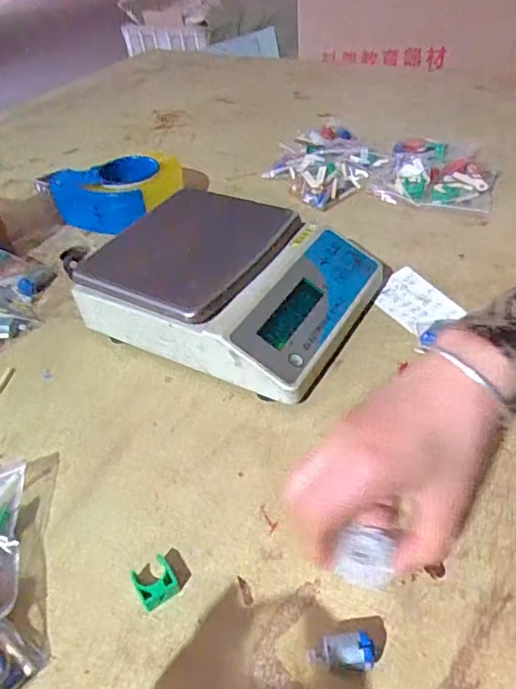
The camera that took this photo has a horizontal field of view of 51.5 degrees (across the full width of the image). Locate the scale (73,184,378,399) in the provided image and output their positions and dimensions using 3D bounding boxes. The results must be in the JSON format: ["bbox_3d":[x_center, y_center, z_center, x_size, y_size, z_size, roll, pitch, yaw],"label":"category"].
[{"bbox_3d":[-0.026,-0.065,0.512,0.247,0.088,0.192,19,48,25],"label":"scale"}]

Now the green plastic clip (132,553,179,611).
[{"bbox_3d":[-0.065,0.150,0.336,0.023,0.013,0.028,-24,45,-18],"label":"green plastic clip"}]

